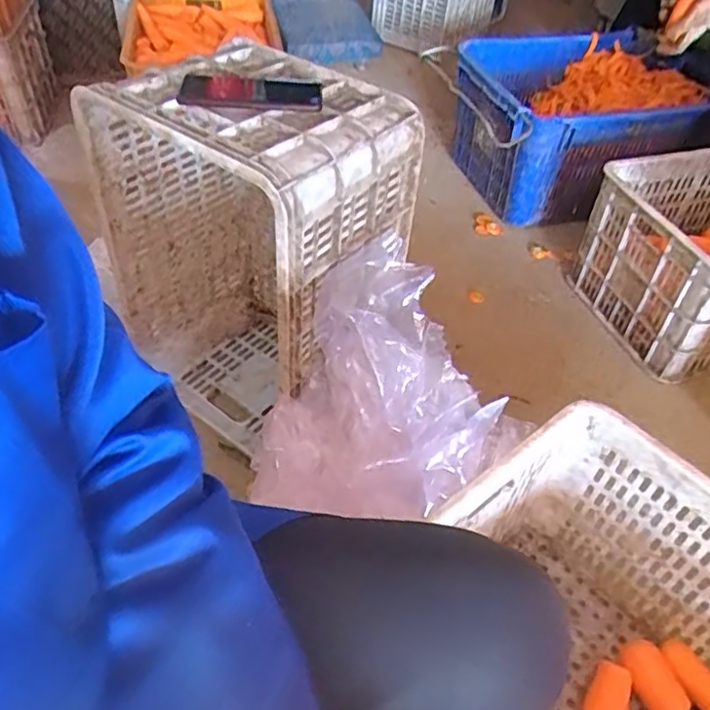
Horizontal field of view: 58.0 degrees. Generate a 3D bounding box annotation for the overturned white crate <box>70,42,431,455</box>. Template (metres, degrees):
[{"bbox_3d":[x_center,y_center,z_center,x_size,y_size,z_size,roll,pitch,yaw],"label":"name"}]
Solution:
[{"bbox_3d":[-0.136,-0.147,0.964,0.366,0.495,0.288,32,51,24],"label":"overturned white crate"}]

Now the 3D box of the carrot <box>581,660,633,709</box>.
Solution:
[{"bbox_3d":[0.288,0.402,0.737,0.042,0.036,0.112,25,49,19],"label":"carrot"}]

